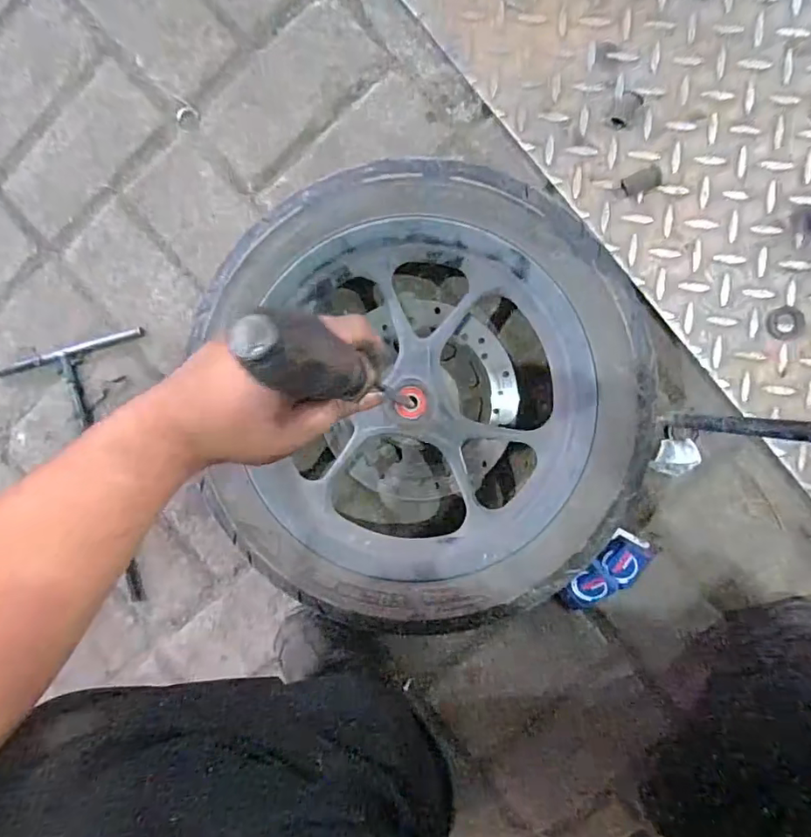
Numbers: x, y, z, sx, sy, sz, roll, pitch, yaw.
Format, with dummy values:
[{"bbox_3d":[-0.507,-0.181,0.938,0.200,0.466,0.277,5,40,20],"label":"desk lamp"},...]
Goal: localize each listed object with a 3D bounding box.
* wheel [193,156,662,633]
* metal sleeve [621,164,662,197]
[{"bbox_3d":[0.028,-0.022,0.512,0.367,0.126,0.396,1,96,8],"label":"wheel"},{"bbox_3d":[0.230,-0.231,0.507,0.032,0.021,0.017,-18,93,9],"label":"metal sleeve"}]

